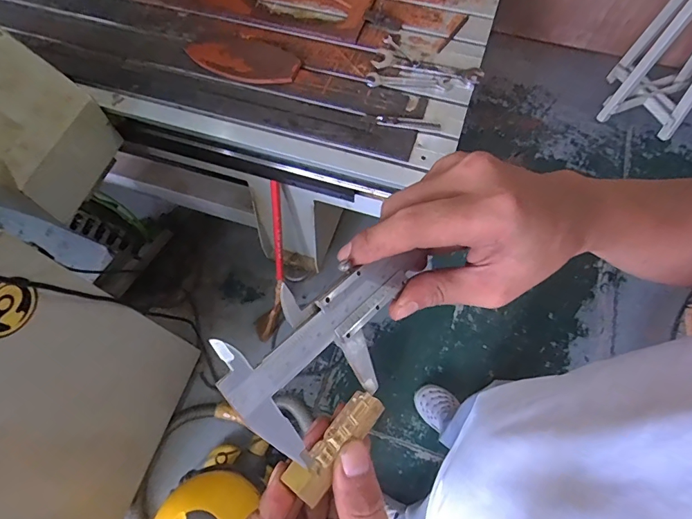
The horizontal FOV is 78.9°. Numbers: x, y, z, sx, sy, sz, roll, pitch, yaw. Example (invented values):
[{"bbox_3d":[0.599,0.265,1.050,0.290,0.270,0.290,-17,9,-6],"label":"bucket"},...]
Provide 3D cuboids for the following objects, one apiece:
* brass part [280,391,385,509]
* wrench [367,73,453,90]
[{"bbox_3d":[-0.004,0.085,0.197,0.018,0.011,0.054,38,59,17],"label":"brass part"},{"bbox_3d":[0.145,-0.406,0.962,0.187,0.004,0.037,7,66,5],"label":"wrench"}]

